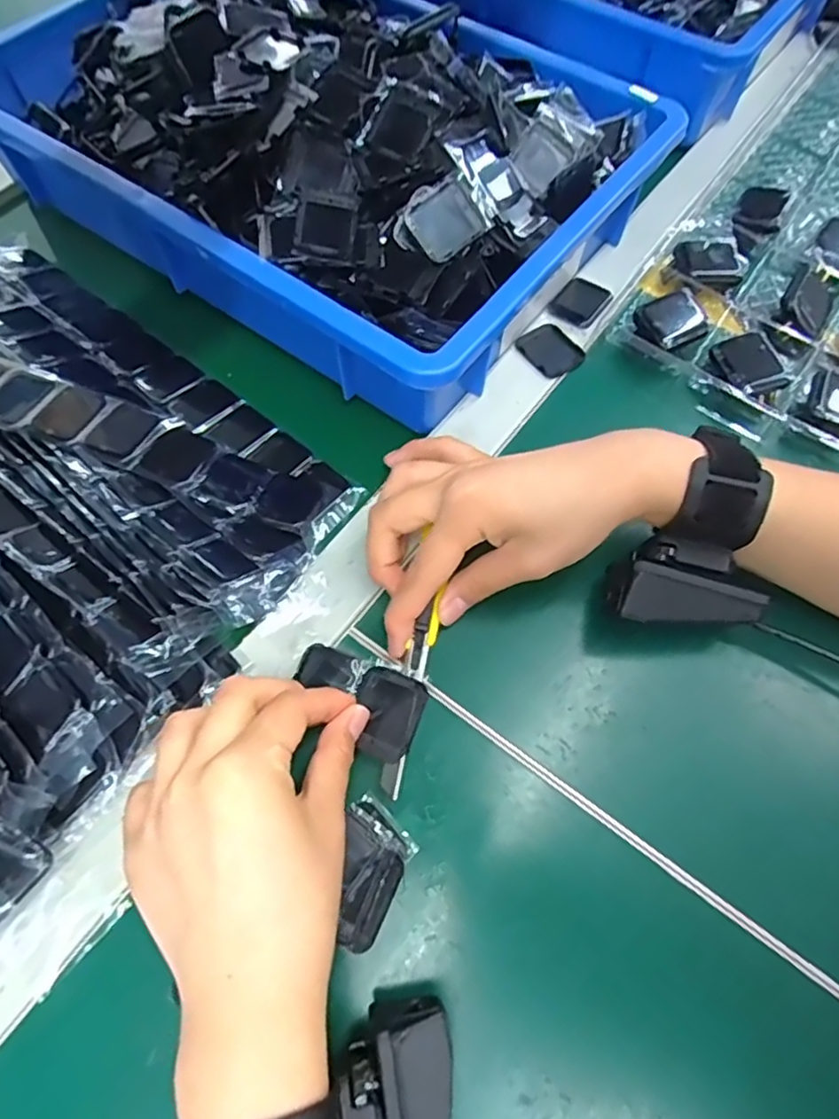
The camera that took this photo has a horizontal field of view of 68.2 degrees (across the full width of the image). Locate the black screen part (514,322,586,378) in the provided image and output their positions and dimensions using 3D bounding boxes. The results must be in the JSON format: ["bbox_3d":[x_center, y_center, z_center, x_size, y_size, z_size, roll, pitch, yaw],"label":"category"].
[{"bbox_3d":[0.085,-0.138,0.404,0.035,0.004,0.042,-30,68,-13],"label":"black screen part"}]

